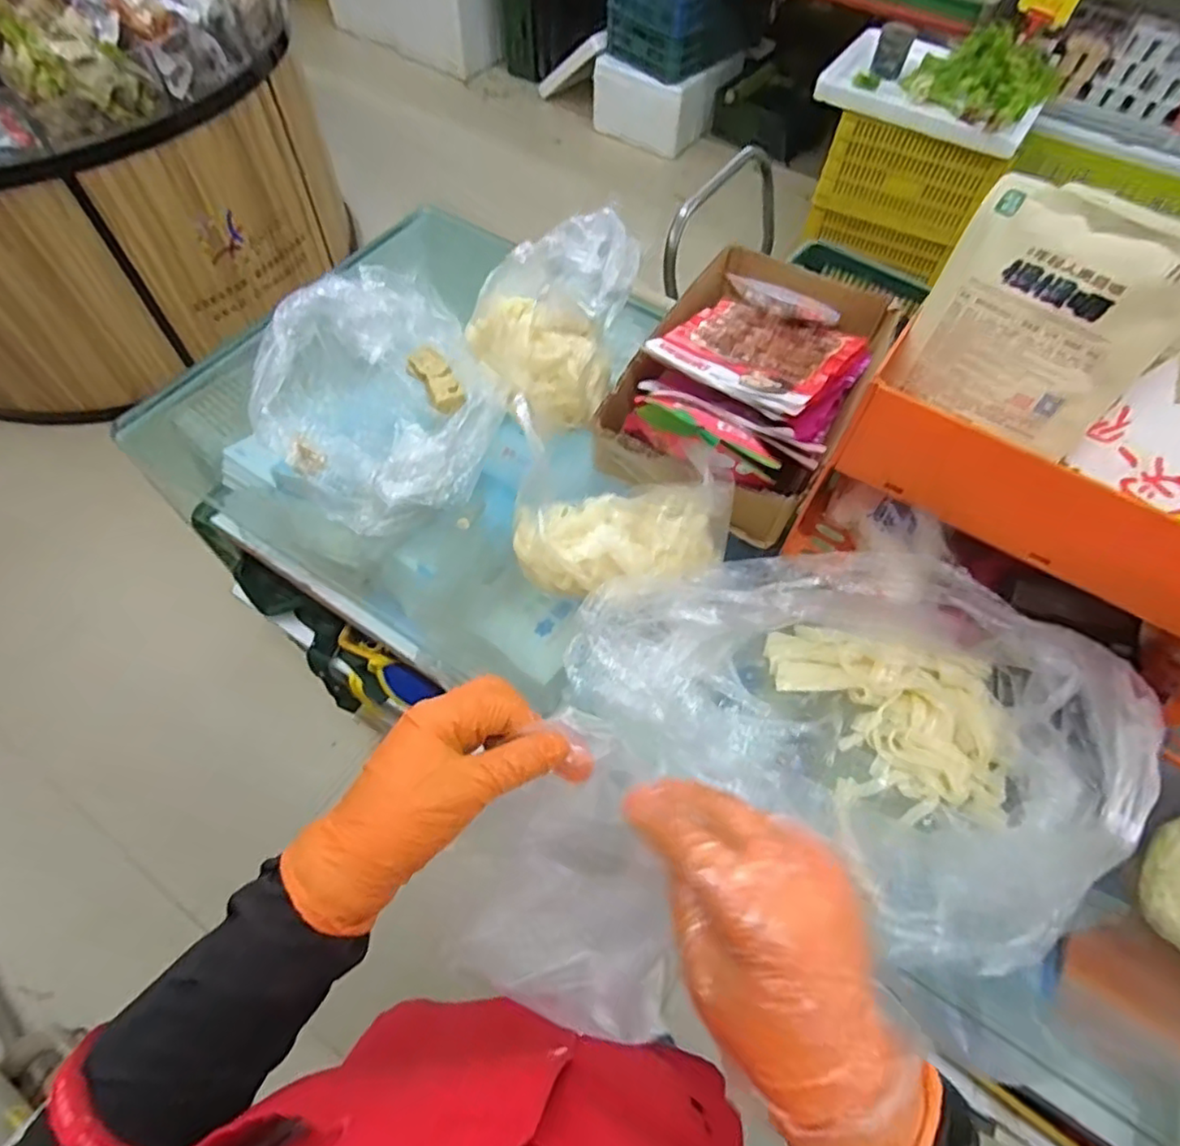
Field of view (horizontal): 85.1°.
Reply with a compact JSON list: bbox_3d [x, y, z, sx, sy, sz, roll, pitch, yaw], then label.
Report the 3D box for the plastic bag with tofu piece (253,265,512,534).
[{"bbox_3d":[-0.225,-0.181,0.687,0.223,0.125,0.263,-31,65,-18],"label":"plastic bag with tofu piece"}]

